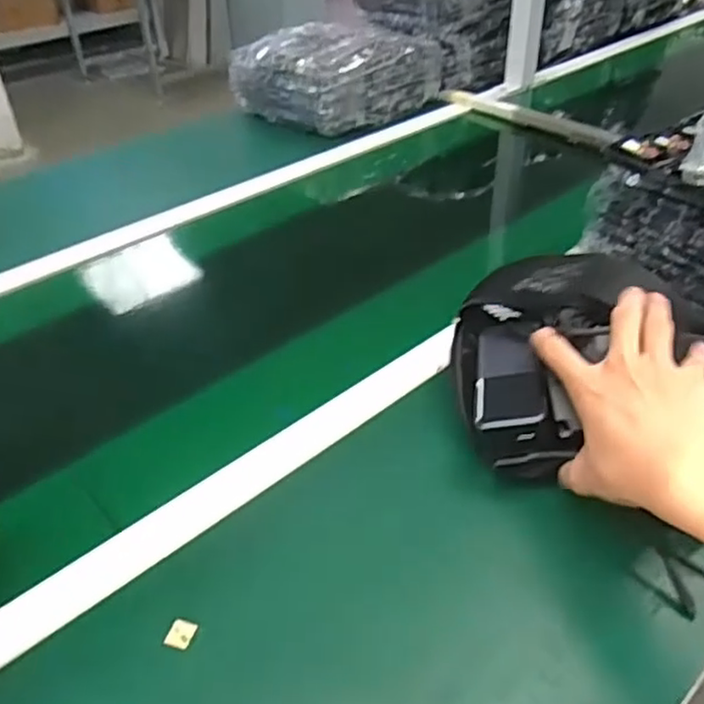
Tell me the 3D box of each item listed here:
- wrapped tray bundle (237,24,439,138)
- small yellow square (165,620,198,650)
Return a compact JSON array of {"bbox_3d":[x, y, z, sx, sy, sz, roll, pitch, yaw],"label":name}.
[{"bbox_3d":[-0.020,-0.503,1.215,0.306,0.117,0.251,-27,44,-28],"label":"wrapped tray bundle"},{"bbox_3d":[-0.110,0.183,0.440,0.015,0.004,0.019,7,39,12],"label":"small yellow square"}]

